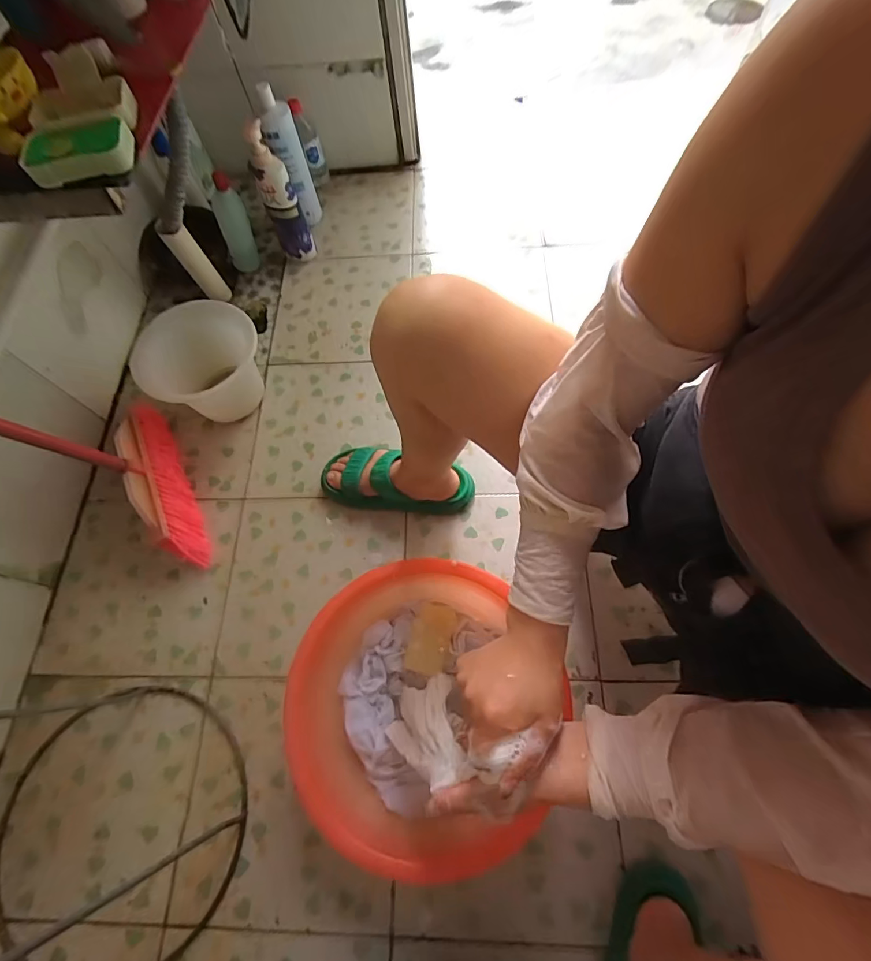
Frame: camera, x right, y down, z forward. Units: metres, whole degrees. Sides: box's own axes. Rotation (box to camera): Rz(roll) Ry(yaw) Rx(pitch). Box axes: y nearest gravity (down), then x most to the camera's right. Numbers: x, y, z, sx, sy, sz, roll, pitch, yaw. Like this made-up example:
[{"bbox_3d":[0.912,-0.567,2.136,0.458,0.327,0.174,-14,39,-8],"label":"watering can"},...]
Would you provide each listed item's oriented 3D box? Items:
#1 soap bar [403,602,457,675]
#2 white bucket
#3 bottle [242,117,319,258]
[{"bbox_3d":[-0.005,0.229,0.649,0.058,0.017,0.100,13,69,8],"label":"soap bar"},{"bbox_3d":[-0.415,-0.213,0.834,0.147,0.166,0.200,30,71,16],"label":"white bucket"},{"bbox_3d":[-0.323,-0.586,0.931,0.070,0.258,0.056,-22,68,-6],"label":"bottle"}]

